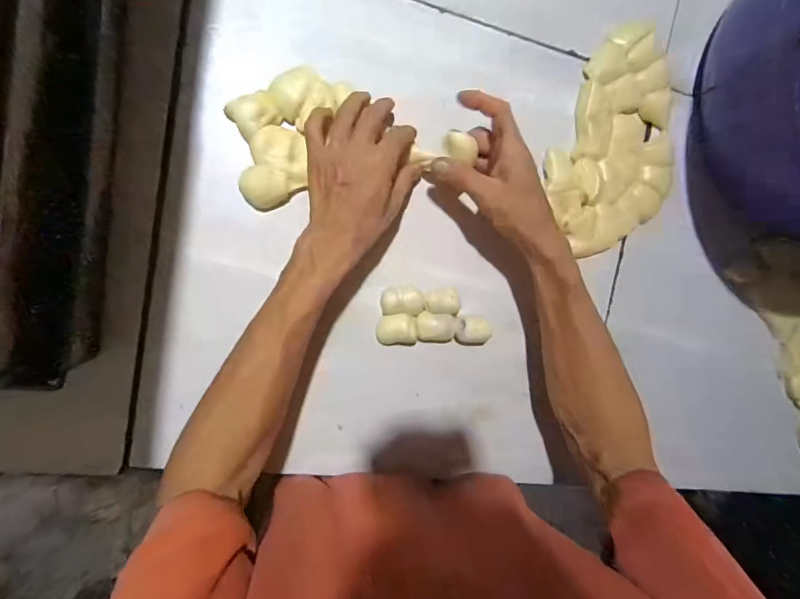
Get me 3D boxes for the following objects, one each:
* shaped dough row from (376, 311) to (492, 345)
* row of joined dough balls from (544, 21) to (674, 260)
[{"bbox_3d":[0.036,0.030,0.422,0.119,0.033,0.031,0,98,-13],"label":"shaped dough row"},{"bbox_3d":[0.237,-0.177,0.444,0.153,0.020,0.235,-8,100,-11],"label":"row of joined dough balls"}]

